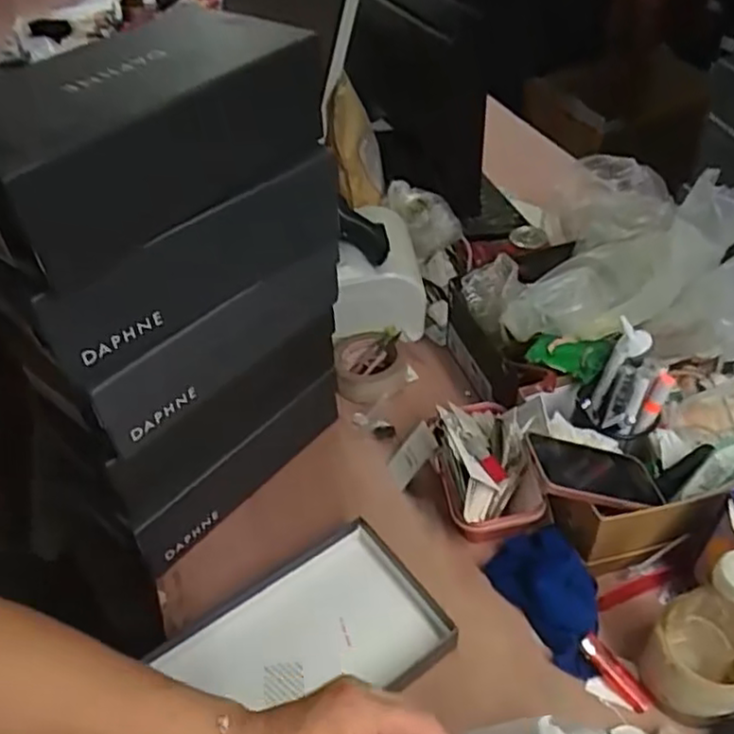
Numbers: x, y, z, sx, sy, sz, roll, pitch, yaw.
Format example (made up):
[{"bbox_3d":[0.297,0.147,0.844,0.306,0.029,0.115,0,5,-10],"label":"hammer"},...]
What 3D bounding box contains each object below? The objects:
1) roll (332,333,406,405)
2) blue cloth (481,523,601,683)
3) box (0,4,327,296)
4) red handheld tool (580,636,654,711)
[{"bbox_3d":[0.007,0.001,0.927,0.097,0.041,0.103,-6,45,-2],"label":"roll"},{"bbox_3d":[0.183,0.221,0.675,0.070,0.058,0.146,-27,49,-21],"label":"blue cloth"},{"bbox_3d":[-0.164,-0.202,0.560,0.154,0.104,0.347,26,52,27],"label":"box"},{"bbox_3d":[0.228,0.281,0.631,0.020,0.014,0.076,-35,74,-27],"label":"red handheld tool"}]

